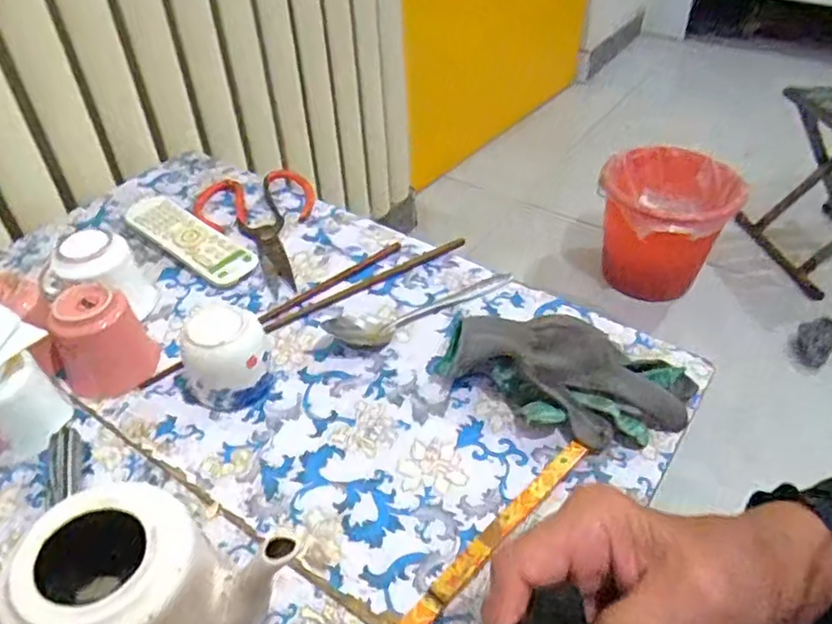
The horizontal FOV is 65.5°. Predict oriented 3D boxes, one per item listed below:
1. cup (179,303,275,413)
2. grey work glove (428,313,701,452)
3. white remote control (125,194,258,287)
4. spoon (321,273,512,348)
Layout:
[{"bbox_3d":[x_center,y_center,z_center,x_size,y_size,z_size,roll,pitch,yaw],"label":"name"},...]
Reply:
[{"bbox_3d":[-0.136,0.034,0.462,0.060,0.060,0.050,-16,45,-15],"label":"cup"},{"bbox_3d":[0.104,0.042,0.459,0.175,0.033,0.097,15,46,17],"label":"grey work glove"},{"bbox_3d":[-0.219,-0.074,0.607,0.175,0.025,0.051,30,52,29],"label":"white remote control"},{"bbox_3d":[0.008,-0.008,0.524,0.168,0.024,0.029,-24,47,-22],"label":"spoon"}]

